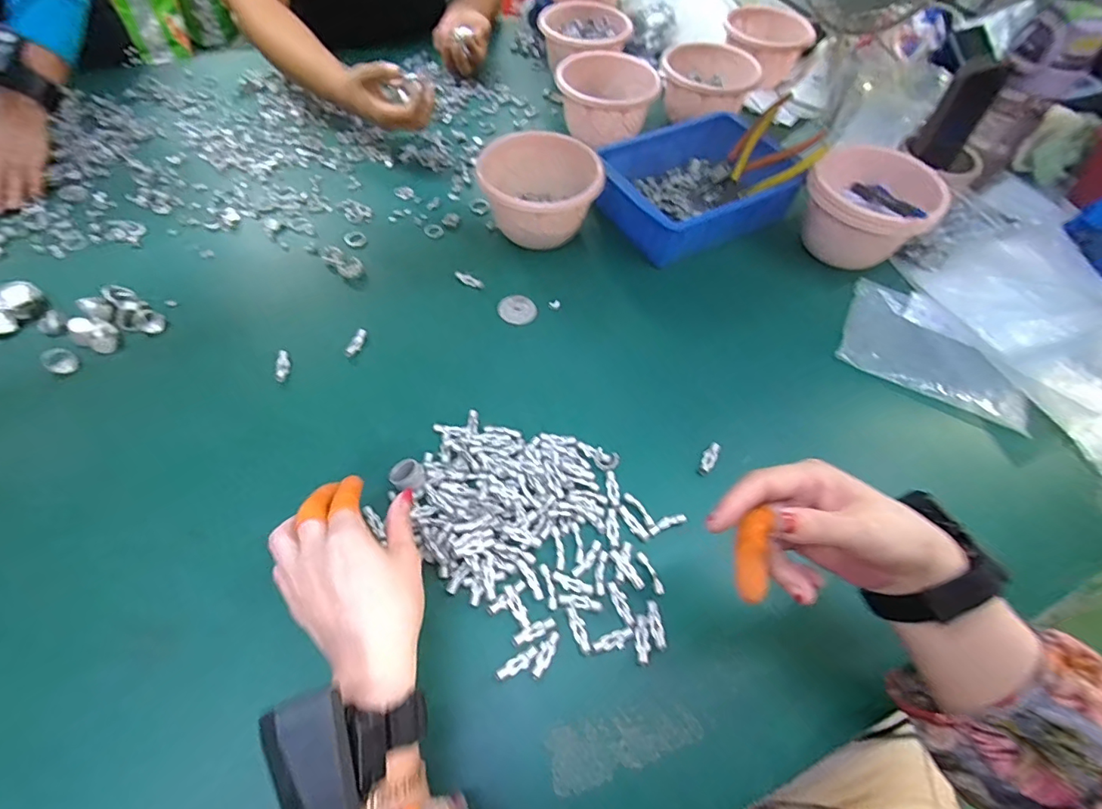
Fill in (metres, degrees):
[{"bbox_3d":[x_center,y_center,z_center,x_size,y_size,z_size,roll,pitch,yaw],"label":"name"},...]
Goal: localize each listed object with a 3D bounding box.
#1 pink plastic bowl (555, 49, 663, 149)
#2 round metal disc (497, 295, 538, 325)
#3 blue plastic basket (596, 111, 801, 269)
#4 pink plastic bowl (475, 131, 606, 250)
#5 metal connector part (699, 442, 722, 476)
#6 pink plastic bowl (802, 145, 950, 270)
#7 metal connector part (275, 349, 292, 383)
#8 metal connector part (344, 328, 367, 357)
[{"bbox_3d":[0.085,-0.469,0.759,0.148,0.075,0.145,2,56,-3],"label":"pink plastic bowl"},{"bbox_3d":[-0.040,-0.112,0.576,0.042,0.004,0.045,2,56,-3],"label":"round metal disc"},{"bbox_3d":[0.192,-0.292,0.662,0.249,0.073,0.179,-25,61,-19],"label":"blue plastic basket"},{"bbox_3d":[-0.023,-0.262,0.613,0.129,0.088,0.132,2,56,-3],"label":"pink plastic bowl"},{"bbox_3d":[0.154,0.053,0.478,0.014,0.010,0.036,31,60,16],"label":"metal connector part"},{"bbox_3d":[0.399,-0.244,0.628,0.148,0.098,0.152,36,61,19],"label":"pink plastic bowl"},{"bbox_3d":[-0.280,-0.041,0.512,0.014,0.006,0.038,-10,57,-10],"label":"metal connector part"},{"bbox_3d":[-0.212,-0.068,0.532,0.013,0.005,0.036,15,56,6],"label":"metal connector part"}]

